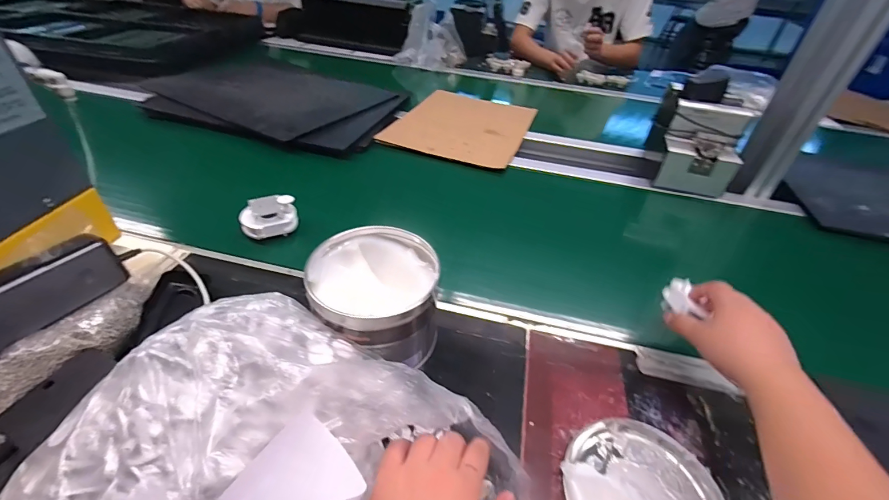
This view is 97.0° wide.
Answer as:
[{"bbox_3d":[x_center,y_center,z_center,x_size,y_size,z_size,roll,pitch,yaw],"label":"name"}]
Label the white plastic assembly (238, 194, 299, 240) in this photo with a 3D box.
[{"bbox_3d":[-0.244,-0.046,0.551,0.073,0.040,0.040,-17,46,-23],"label":"white plastic assembly"}]

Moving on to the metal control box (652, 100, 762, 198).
[{"bbox_3d":[0.468,-0.184,0.720,0.125,0.134,0.080,14,40,9],"label":"metal control box"}]

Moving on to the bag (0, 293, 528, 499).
[{"bbox_3d":[-0.099,0.150,0.277,0.313,0.112,0.207,14,42,9],"label":"bag"}]

